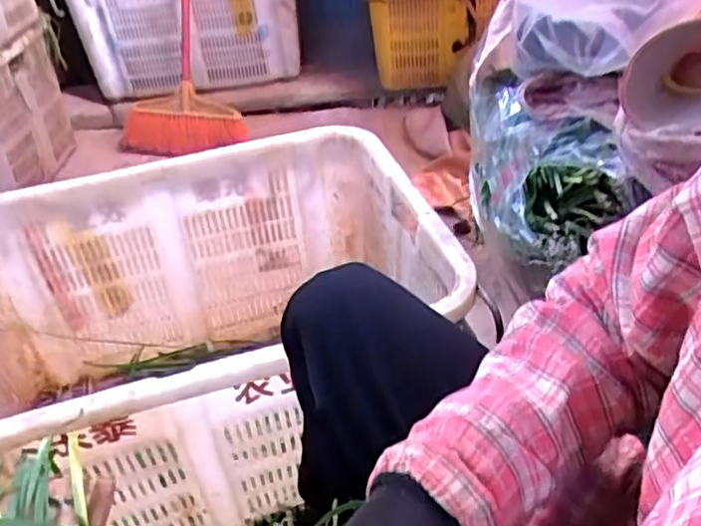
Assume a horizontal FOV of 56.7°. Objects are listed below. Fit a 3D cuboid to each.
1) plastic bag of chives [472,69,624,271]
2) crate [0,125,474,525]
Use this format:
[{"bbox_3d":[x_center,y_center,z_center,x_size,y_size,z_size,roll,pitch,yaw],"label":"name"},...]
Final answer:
[{"bbox_3d":[0.216,-0.114,0.780,0.112,0.144,0.294,-7,38,1],"label":"plastic bag of chives"},{"bbox_3d":[-0.214,0.116,0.892,0.654,0.361,0.472,-15,39,-8],"label":"crate"}]

